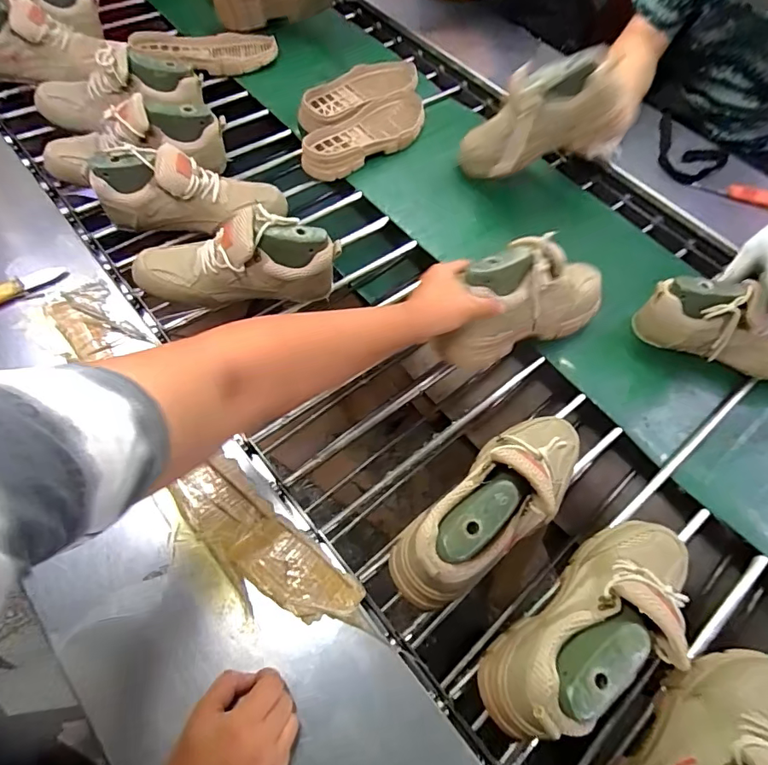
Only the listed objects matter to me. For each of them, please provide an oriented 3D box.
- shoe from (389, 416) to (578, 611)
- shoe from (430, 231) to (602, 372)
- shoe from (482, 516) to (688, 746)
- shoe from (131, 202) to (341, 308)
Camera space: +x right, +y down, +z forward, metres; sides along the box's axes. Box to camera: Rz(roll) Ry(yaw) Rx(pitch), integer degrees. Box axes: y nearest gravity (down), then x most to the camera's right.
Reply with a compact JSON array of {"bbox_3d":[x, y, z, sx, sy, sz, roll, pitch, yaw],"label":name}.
[{"bbox_3d":[0.127,0.120,0.514,0.094,0.114,0.275,41,67,19],"label":"shoe"},{"bbox_3d":[0.193,-0.116,0.638,0.271,0.135,0.089,-24,64,-15],"label":"shoe"},{"bbox_3d":[0.217,0.224,0.461,0.266,0.119,0.103,-36,67,-20],"label":"shoe"},{"bbox_3d":[-0.201,-0.167,0.656,0.268,0.104,0.090,-6,60,-6],"label":"shoe"}]

